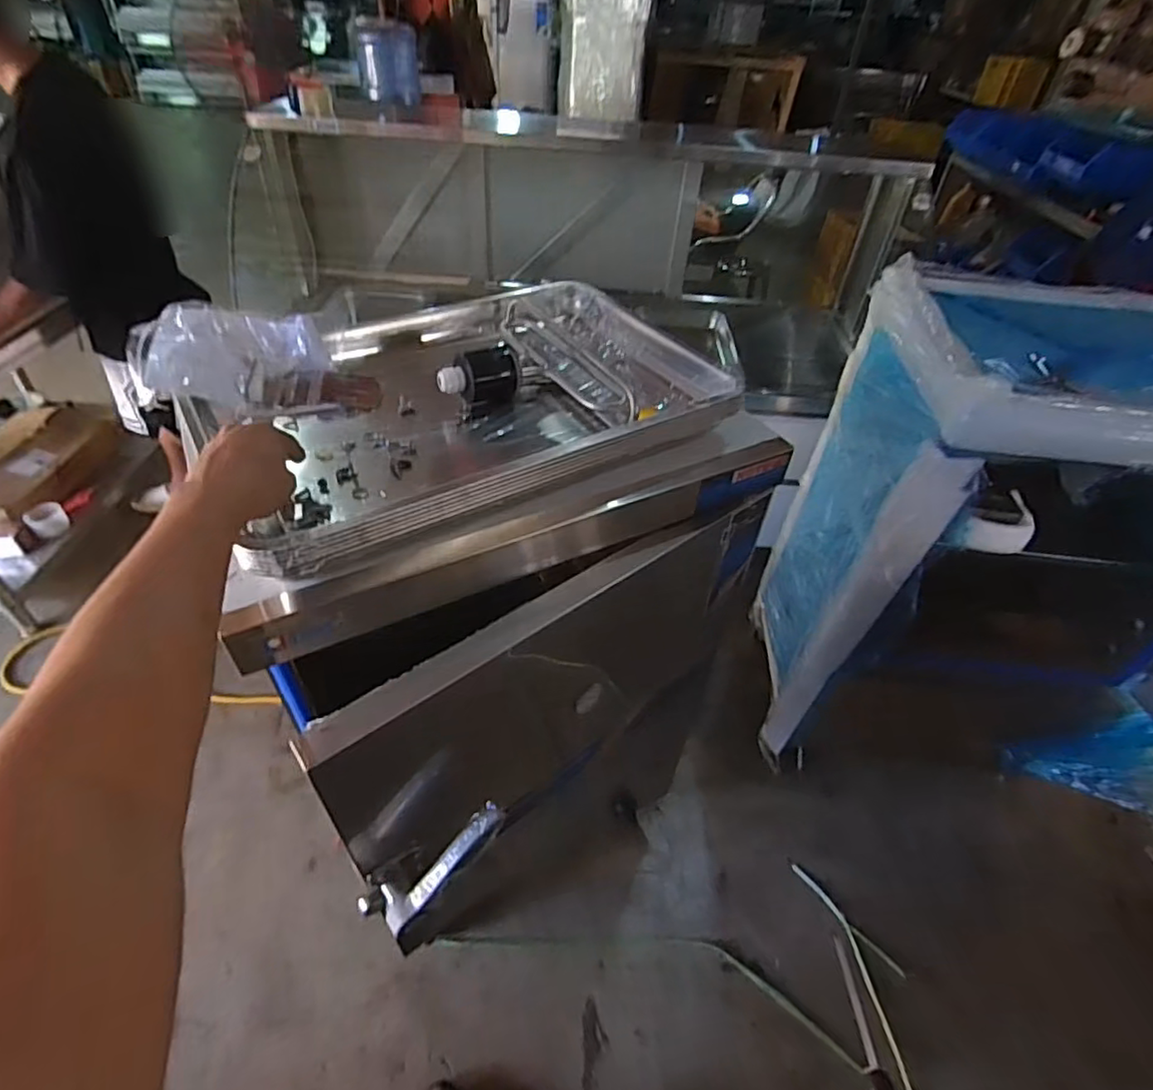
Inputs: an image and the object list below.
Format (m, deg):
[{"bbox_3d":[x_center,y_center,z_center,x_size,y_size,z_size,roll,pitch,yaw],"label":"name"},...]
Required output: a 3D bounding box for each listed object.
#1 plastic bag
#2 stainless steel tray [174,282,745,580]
[{"bbox_3d":[-0.399,-0.219,0.733,0.189,0.081,0.141,-6,44,-11],"label":"plastic bag"},{"bbox_3d":[-0.133,-0.187,0.761,0.568,0.082,0.405,-22,49,-26],"label":"stainless steel tray"}]

